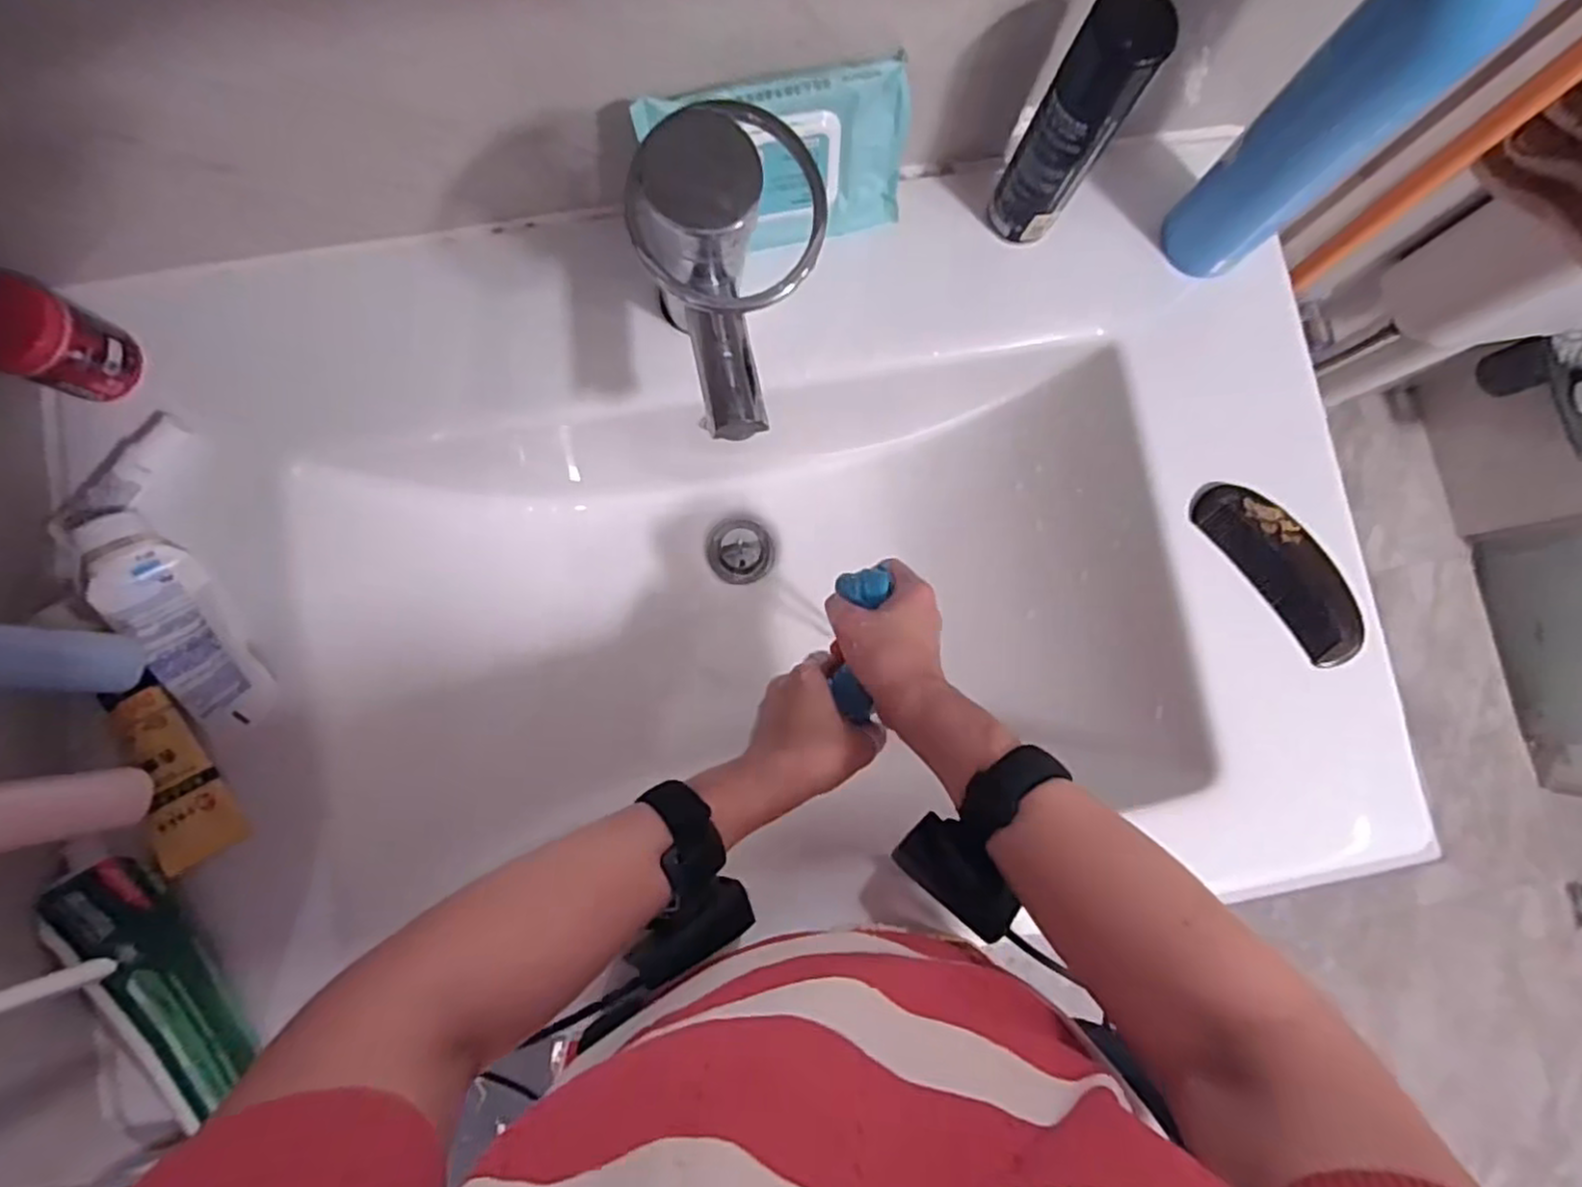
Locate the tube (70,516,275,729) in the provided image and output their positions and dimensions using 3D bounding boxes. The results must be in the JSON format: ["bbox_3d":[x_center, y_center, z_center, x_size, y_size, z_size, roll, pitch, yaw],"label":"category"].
[{"bbox_3d":[-0.379,0.017,0.440,0.049,0.031,0.149,-37,86,-6],"label":"tube"}]

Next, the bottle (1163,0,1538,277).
[{"bbox_3d":[0.287,-0.251,0.383,0.052,0.224,0.042,3,84,-2],"label":"bottle"}]

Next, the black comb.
[{"bbox_3d":[0.334,-0.018,0.484,0.051,0.012,0.142,-38,87,-6],"label":"black comb"}]

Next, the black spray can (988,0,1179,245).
[{"bbox_3d":[0.161,-0.267,0.417,0.045,0.152,0.038,33,83,1],"label":"black spray can"}]

